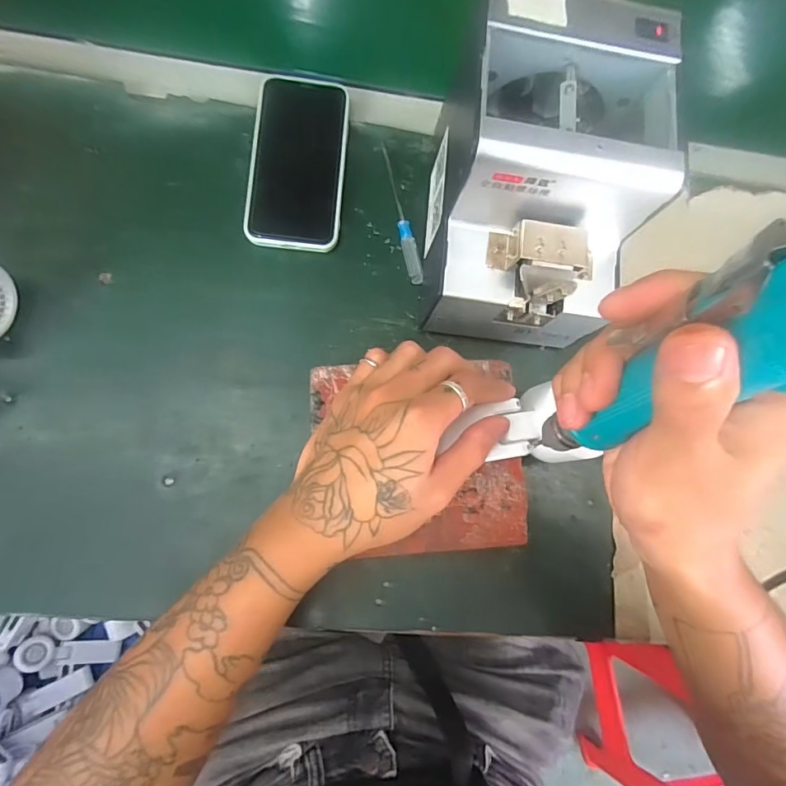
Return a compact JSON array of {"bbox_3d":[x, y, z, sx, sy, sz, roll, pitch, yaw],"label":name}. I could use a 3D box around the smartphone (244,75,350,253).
[{"bbox_3d":[-0.077,-0.188,0.386,0.074,0.012,0.145,5,83,-6],"label":"smartphone"}]

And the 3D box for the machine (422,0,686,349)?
[{"bbox_3d":[0.098,-0.137,0.336,0.138,0.144,0.179,9,82,-6],"label":"machine"}]

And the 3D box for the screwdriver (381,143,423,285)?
[{"bbox_3d":[0.006,-0.150,0.396,0.012,0.007,0.123,-13,85,-8],"label":"screwdriver"}]

